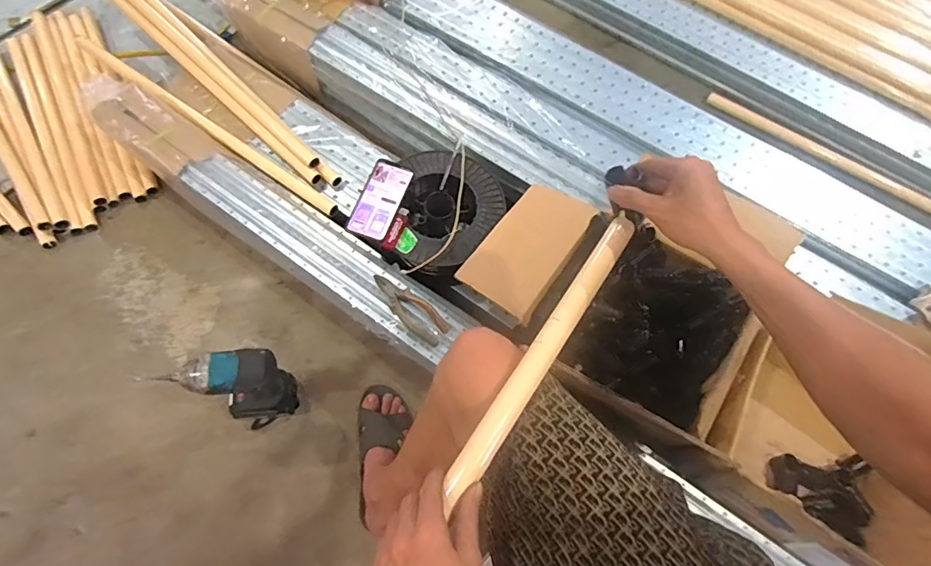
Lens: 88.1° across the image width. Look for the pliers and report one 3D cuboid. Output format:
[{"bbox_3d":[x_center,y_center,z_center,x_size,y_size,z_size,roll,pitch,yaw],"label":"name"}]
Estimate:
[{"bbox_3d":[-0.097,0.042,0.845,0.158,0.017,0.058,43,71,12],"label":"pliers"}]

